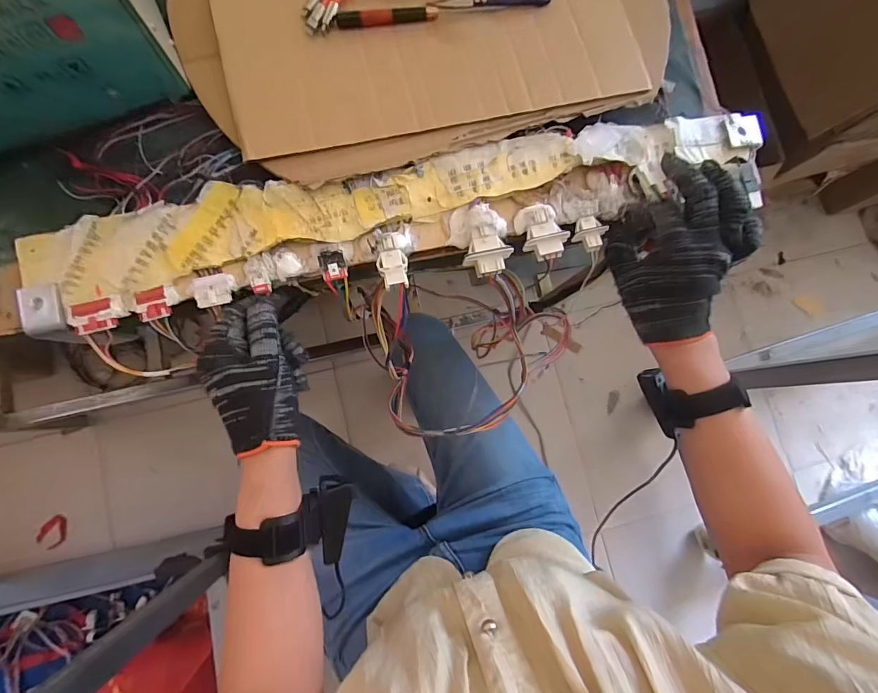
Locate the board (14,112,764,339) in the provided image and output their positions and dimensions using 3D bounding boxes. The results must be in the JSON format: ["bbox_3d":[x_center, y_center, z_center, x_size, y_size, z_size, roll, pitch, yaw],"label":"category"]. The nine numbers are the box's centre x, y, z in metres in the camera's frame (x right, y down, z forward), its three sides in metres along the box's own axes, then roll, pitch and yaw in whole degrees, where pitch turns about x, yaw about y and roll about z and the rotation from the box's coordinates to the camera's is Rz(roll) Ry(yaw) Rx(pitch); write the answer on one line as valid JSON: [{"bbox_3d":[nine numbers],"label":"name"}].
[{"bbox_3d":[-0.009,-0.115,0.373,0.663,0.032,0.114,-13,83,-6],"label":"board"}]

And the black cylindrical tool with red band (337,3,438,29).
[{"bbox_3d":[-0.047,-0.309,0.387,0.094,0.010,0.014,-15,83,-7],"label":"black cylindrical tool with red band"}]

